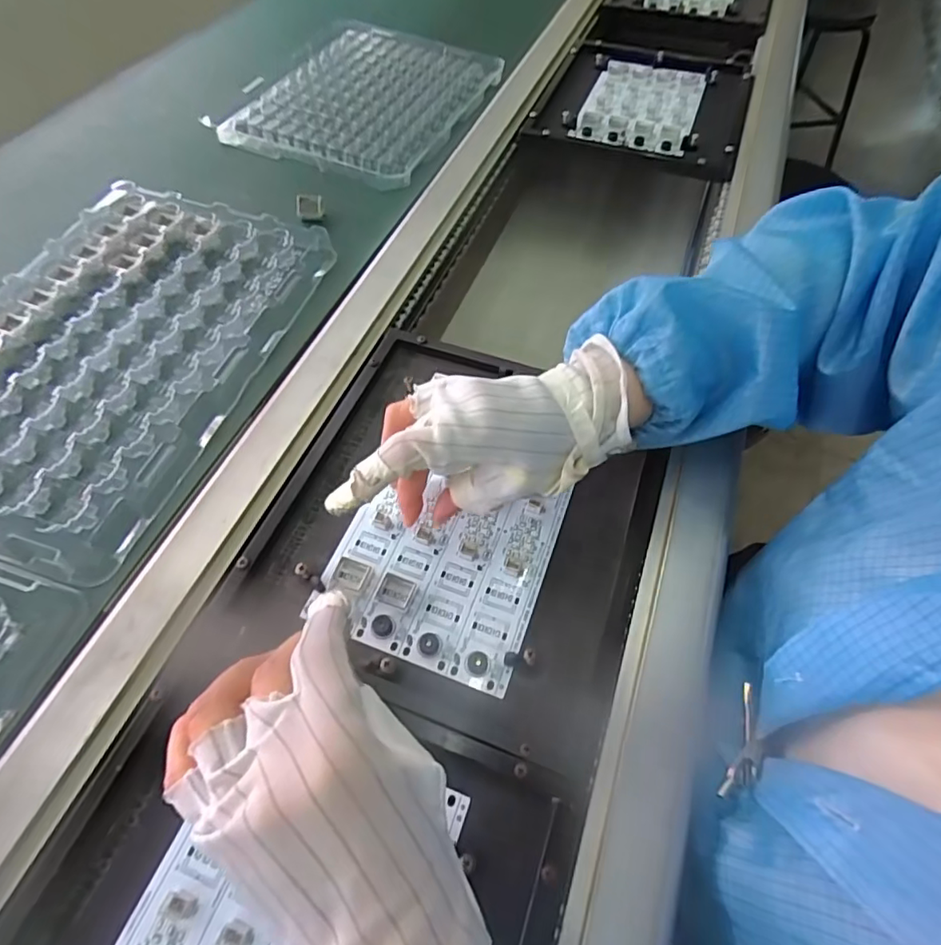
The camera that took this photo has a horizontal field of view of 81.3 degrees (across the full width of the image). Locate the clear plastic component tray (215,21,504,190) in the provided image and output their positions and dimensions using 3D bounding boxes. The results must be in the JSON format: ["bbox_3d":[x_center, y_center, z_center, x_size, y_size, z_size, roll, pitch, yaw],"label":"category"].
[{"bbox_3d":[-0.125,-0.438,0.641,0.237,0.027,0.299,19,60,10],"label":"clear plastic component tray"}]

